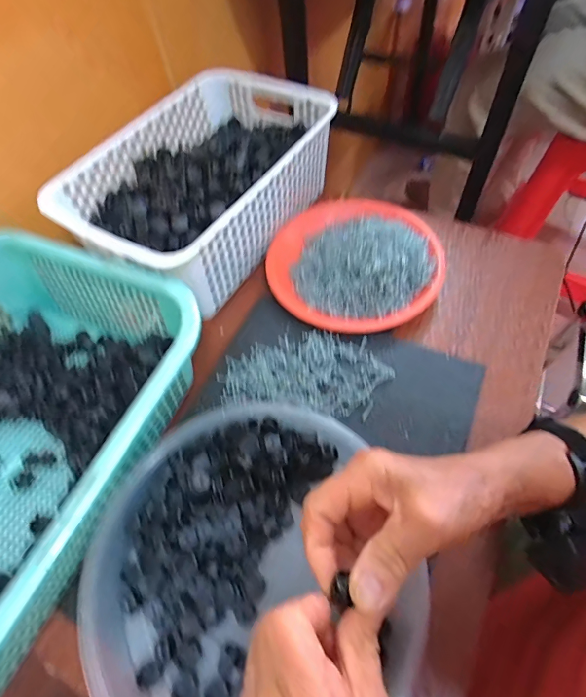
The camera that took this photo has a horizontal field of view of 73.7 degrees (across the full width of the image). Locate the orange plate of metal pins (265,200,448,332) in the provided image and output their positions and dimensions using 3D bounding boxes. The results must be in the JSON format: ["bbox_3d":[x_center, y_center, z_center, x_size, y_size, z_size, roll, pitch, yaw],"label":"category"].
[{"bbox_3d":[0.070,-0.110,0.436,0.191,0.046,0.185,-2,59,3],"label":"orange plate of metal pins"}]

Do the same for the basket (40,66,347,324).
[{"bbox_3d":[-0.107,-0.198,0.469,0.202,0.089,0.305,29,65,19],"label":"basket"}]

